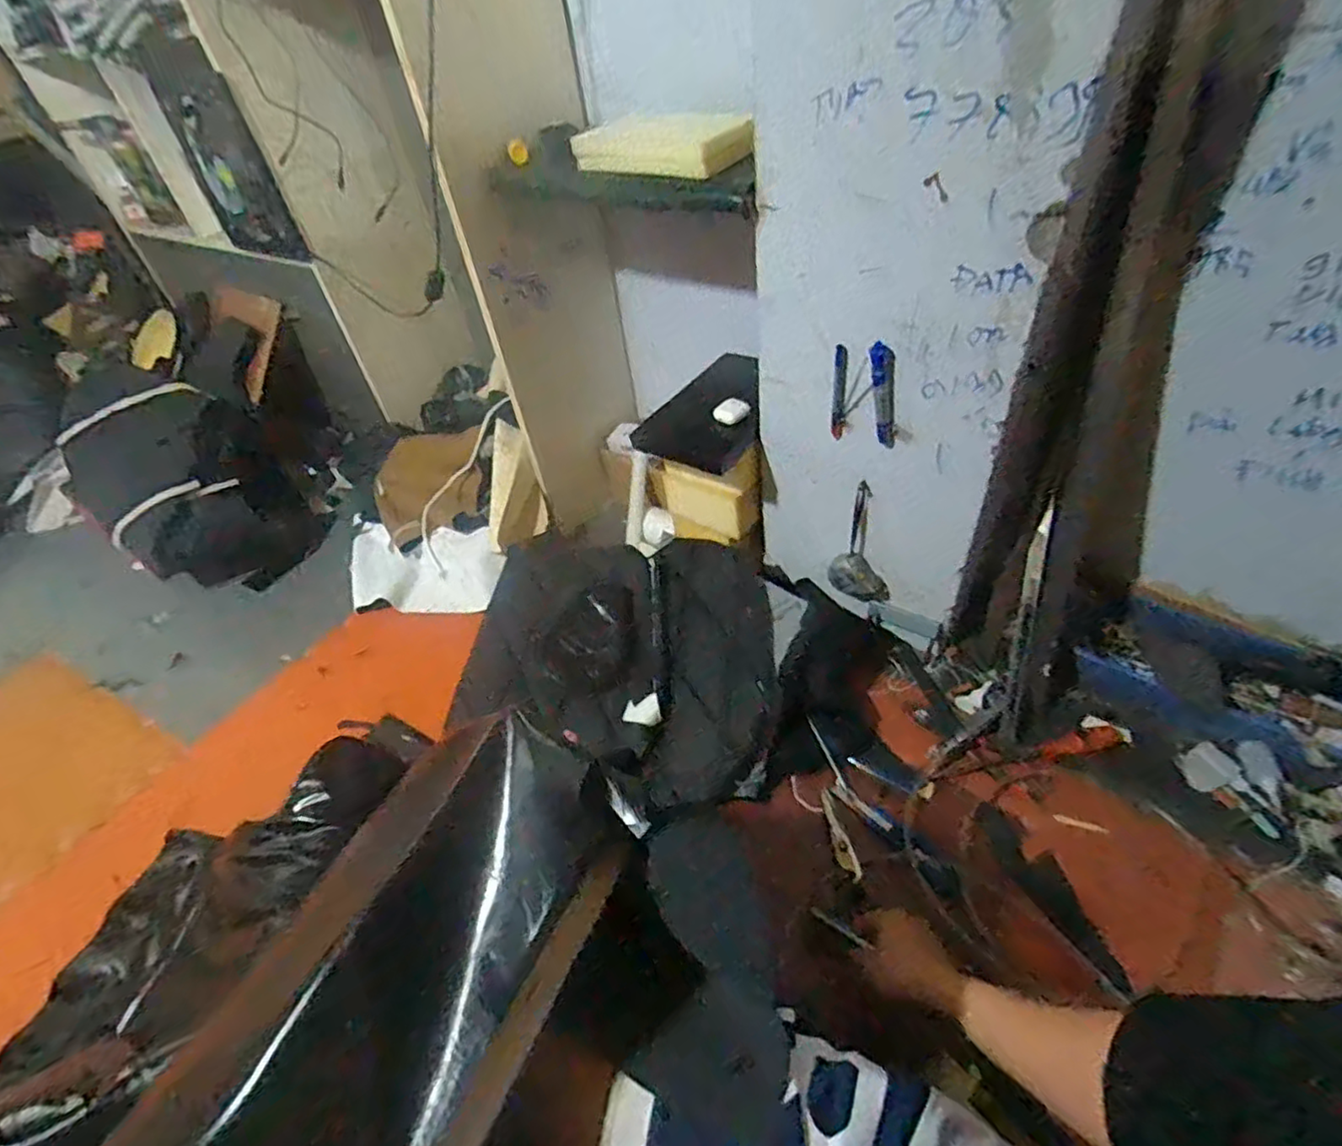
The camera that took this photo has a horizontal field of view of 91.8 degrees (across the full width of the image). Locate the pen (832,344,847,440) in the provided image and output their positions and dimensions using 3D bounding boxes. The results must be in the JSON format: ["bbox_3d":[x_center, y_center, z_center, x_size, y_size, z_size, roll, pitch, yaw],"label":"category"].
[{"bbox_3d":[0.217,-0.230,0.835,0.018,0.130,0.013,3,44,11],"label":"pen"}]

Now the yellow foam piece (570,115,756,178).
[{"bbox_3d":[-0.016,-0.520,0.791,0.269,0.052,0.040,26,53,31],"label":"yellow foam piece"}]

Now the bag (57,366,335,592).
[{"bbox_3d":[-0.997,-0.201,1.353,0.377,0.313,0.426,-36,50,-26],"label":"bag"}]

